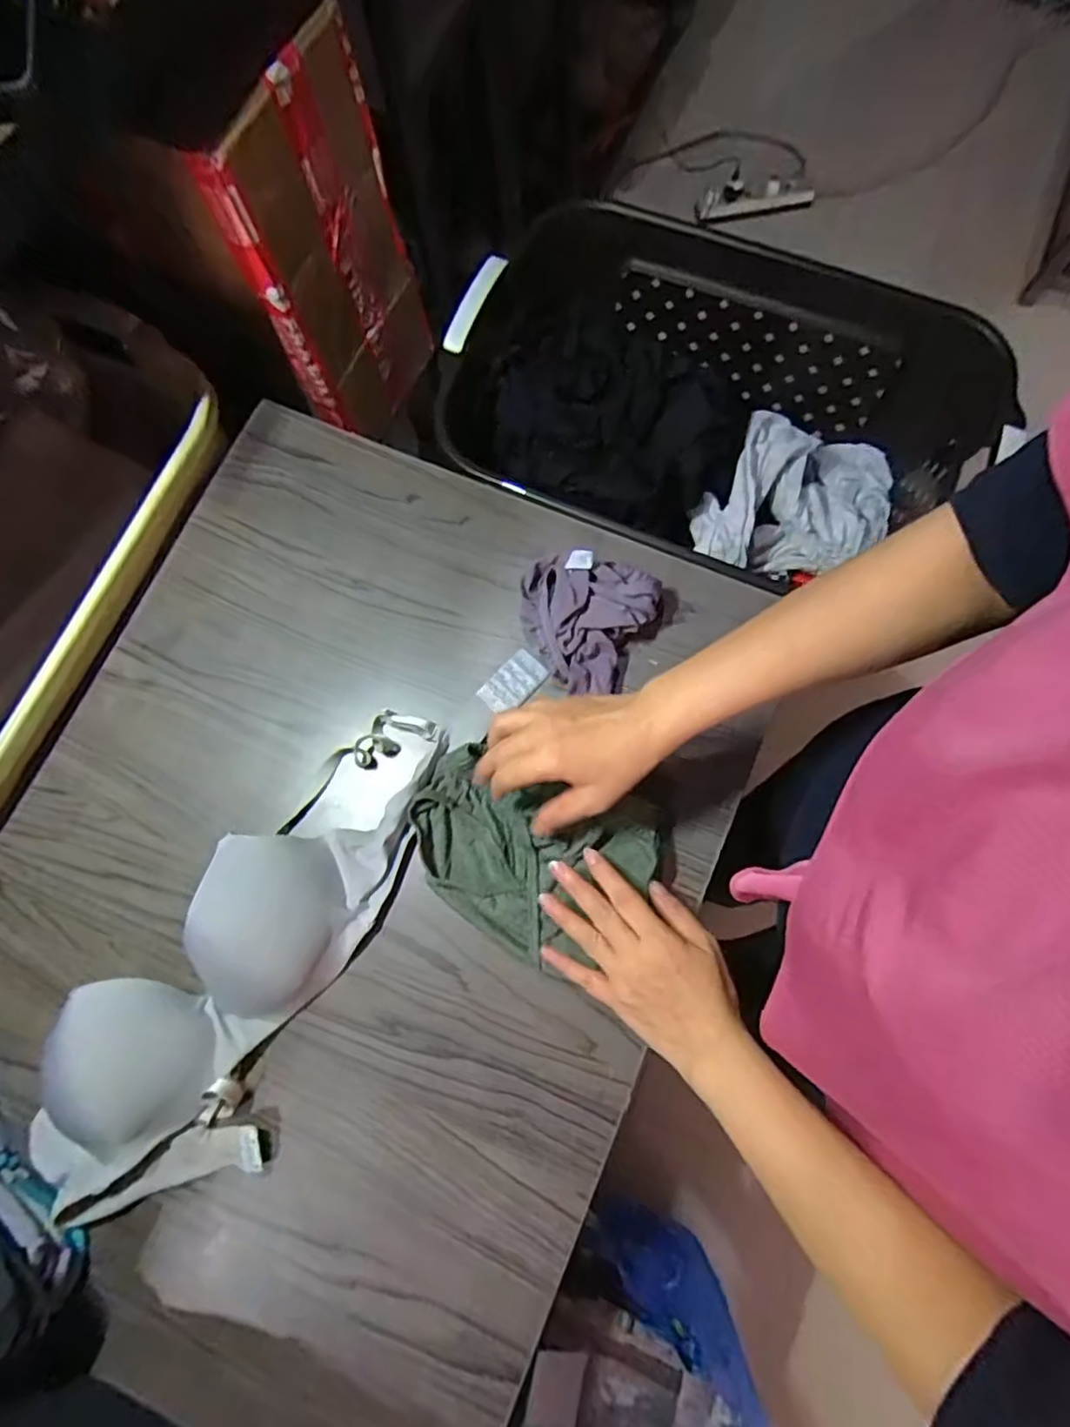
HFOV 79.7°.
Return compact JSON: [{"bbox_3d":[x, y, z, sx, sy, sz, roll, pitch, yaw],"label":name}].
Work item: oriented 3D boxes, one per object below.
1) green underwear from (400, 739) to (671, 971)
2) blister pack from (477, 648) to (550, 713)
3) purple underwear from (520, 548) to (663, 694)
[{"bbox_3d":[-0.007,0.121,0.529,0.202,0.036,0.145,20,78,7],"label":"green underwear"},{"bbox_3d":[-0.020,-0.028,0.585,0.036,0.011,0.060,44,81,11],"label":"blister pack"},{"bbox_3d":[0.047,-0.083,0.579,0.119,0.043,0.124,5,76,3],"label":"purple underwear"}]

